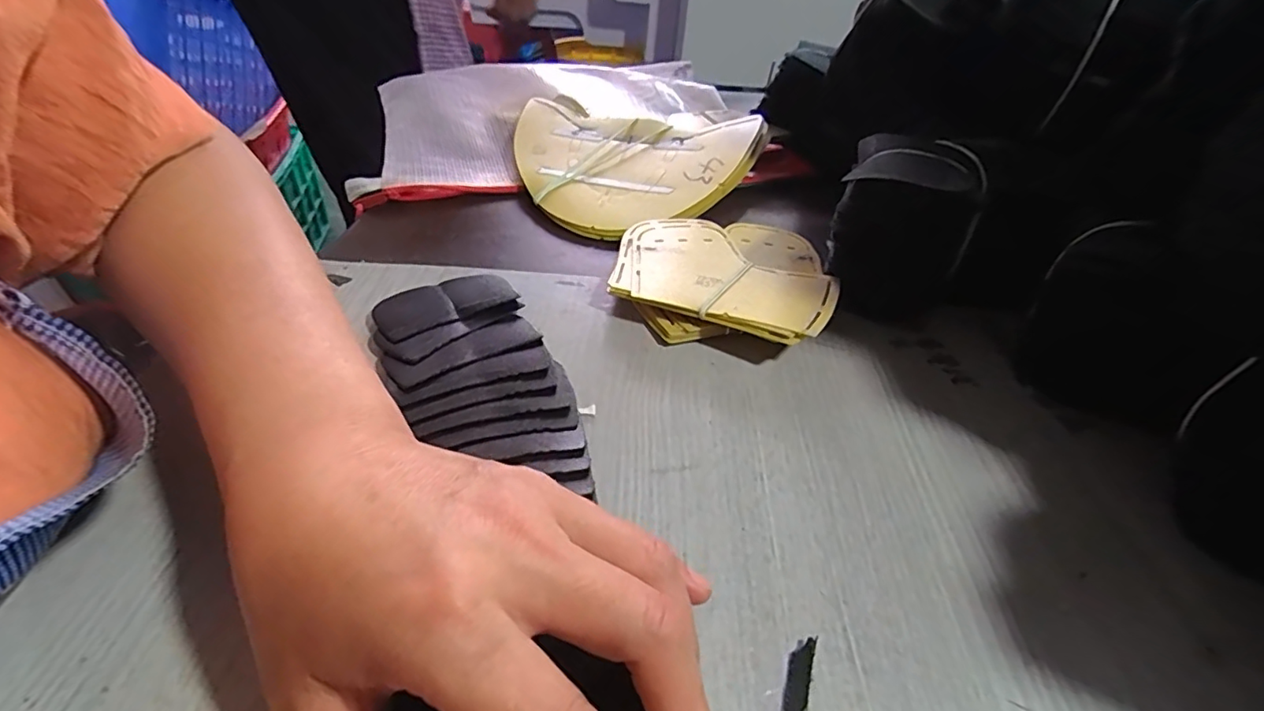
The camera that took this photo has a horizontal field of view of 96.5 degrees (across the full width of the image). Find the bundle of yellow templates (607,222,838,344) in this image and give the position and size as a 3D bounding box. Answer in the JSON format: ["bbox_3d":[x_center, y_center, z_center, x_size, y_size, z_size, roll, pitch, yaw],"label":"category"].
[{"bbox_3d":[0.054,-0.050,0.347,0.128,0.022,0.128,8,41,1],"label":"bundle of yellow templates"}]

